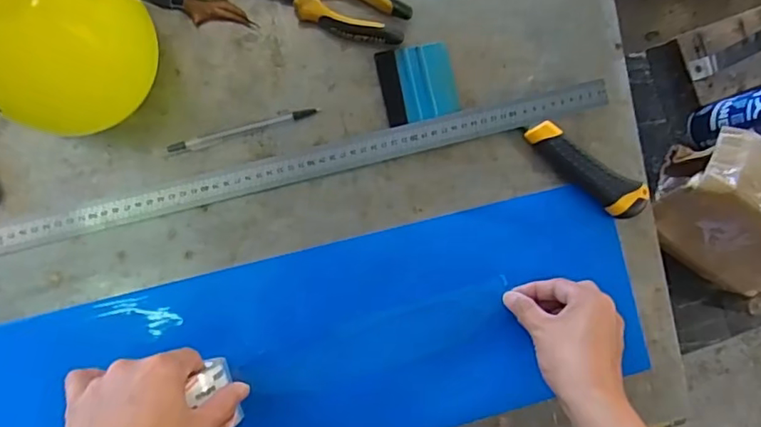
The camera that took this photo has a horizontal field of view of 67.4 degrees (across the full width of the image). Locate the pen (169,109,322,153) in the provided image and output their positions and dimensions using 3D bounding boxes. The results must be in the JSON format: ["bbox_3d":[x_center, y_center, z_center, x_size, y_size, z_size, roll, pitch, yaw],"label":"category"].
[{"bbox_3d":[-0.125,-0.079,0.528,0.140,0.009,0.009,-17,91,-7],"label":"pen"}]

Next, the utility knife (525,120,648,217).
[{"bbox_3d":[0.203,-0.042,0.561,0.135,0.021,0.037,34,85,-5],"label":"utility knife"}]

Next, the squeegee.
[{"bbox_3d":[0.037,-0.125,0.549,0.071,0.008,0.071,-13,90,-7],"label":"squeegee"}]

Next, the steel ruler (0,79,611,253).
[{"bbox_3d":[-0.223,-0.011,0.516,0.899,0.008,0.035,-15,81,-6],"label":"steel ruler"}]

